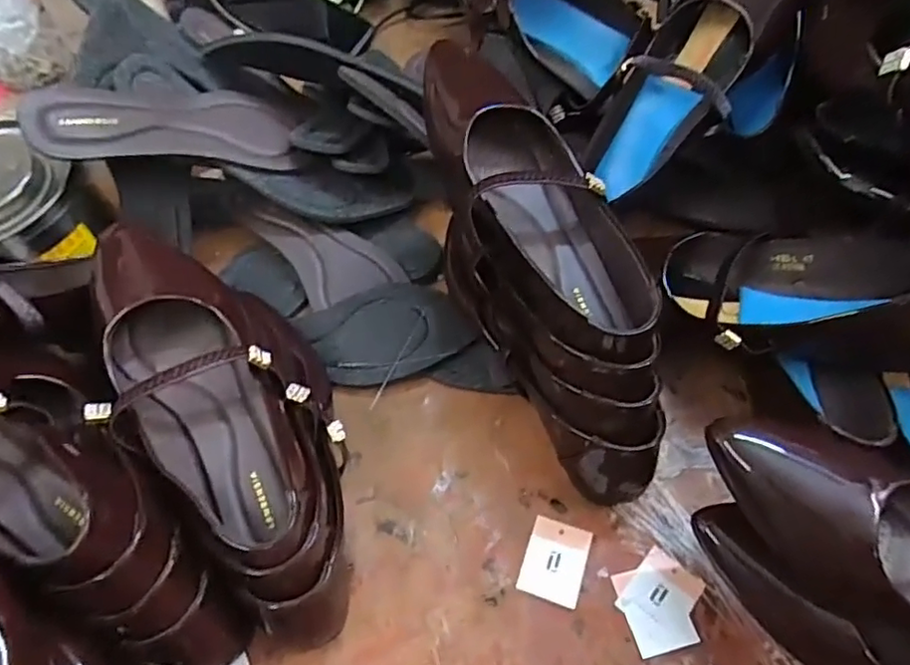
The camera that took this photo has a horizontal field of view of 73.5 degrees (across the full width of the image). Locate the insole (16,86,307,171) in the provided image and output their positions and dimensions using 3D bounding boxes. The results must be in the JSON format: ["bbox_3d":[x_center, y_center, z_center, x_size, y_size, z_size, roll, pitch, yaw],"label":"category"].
[{"bbox_3d":[-0.226,-0.164,0.487,0.197,0.030,0.076,-13,53,-41],"label":"insole"}]

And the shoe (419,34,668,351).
[{"bbox_3d":[0.045,-0.099,0.406,0.094,0.059,0.250,-25,74,-14],"label":"shoe"}]

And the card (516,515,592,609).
[{"bbox_3d":[0.067,0.152,0.408,0.038,0.004,0.051,15,63,17],"label":"card"}]

